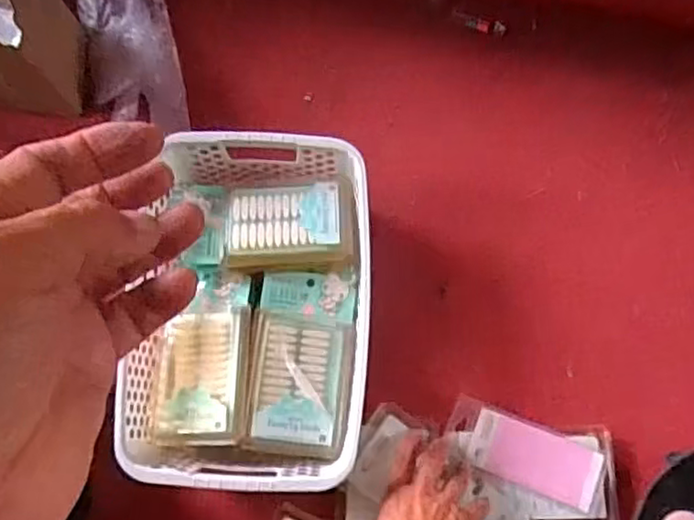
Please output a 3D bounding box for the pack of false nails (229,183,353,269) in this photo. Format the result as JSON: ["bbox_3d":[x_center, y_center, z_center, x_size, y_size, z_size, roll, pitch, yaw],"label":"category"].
[{"bbox_3d":[-0.051,-0.031,0.590,0.112,0.021,0.079,-1,76,-1],"label":"pack of false nails"}]

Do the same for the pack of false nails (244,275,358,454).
[{"bbox_3d":[-0.039,0.087,0.565,0.084,0.021,0.157,5,77,0],"label":"pack of false nails"}]

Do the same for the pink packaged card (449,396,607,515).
[{"bbox_3d":[0.161,0.175,0.593,0.139,0.006,0.057,21,80,7],"label":"pink packaged card"}]

